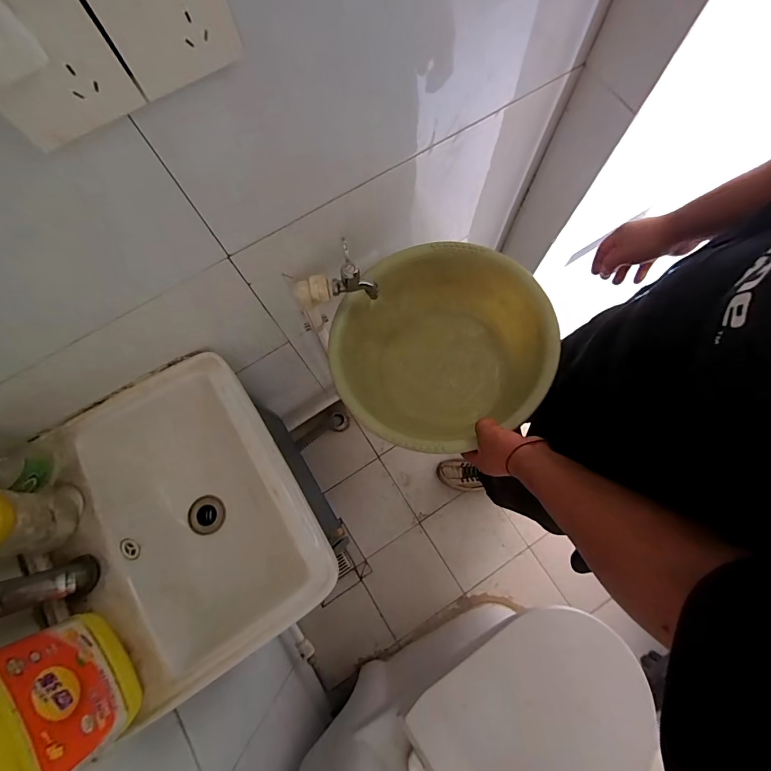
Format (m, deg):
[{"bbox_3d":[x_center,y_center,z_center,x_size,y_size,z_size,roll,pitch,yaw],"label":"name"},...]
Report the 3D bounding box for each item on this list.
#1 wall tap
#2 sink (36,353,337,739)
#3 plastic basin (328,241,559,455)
[{"bbox_3d":[-0.081,-0.166,0.612,0.128,0.086,0.066,-26,75,-7],"label":"wall tap"},{"bbox_3d":[-0.291,0.197,0.629,0.293,0.147,0.422,-32,76,-9],"label":"sink"},{"bbox_3d":[0.087,-0.068,0.679,0.332,0.146,0.340,0,74,0],"label":"plastic basin"}]

